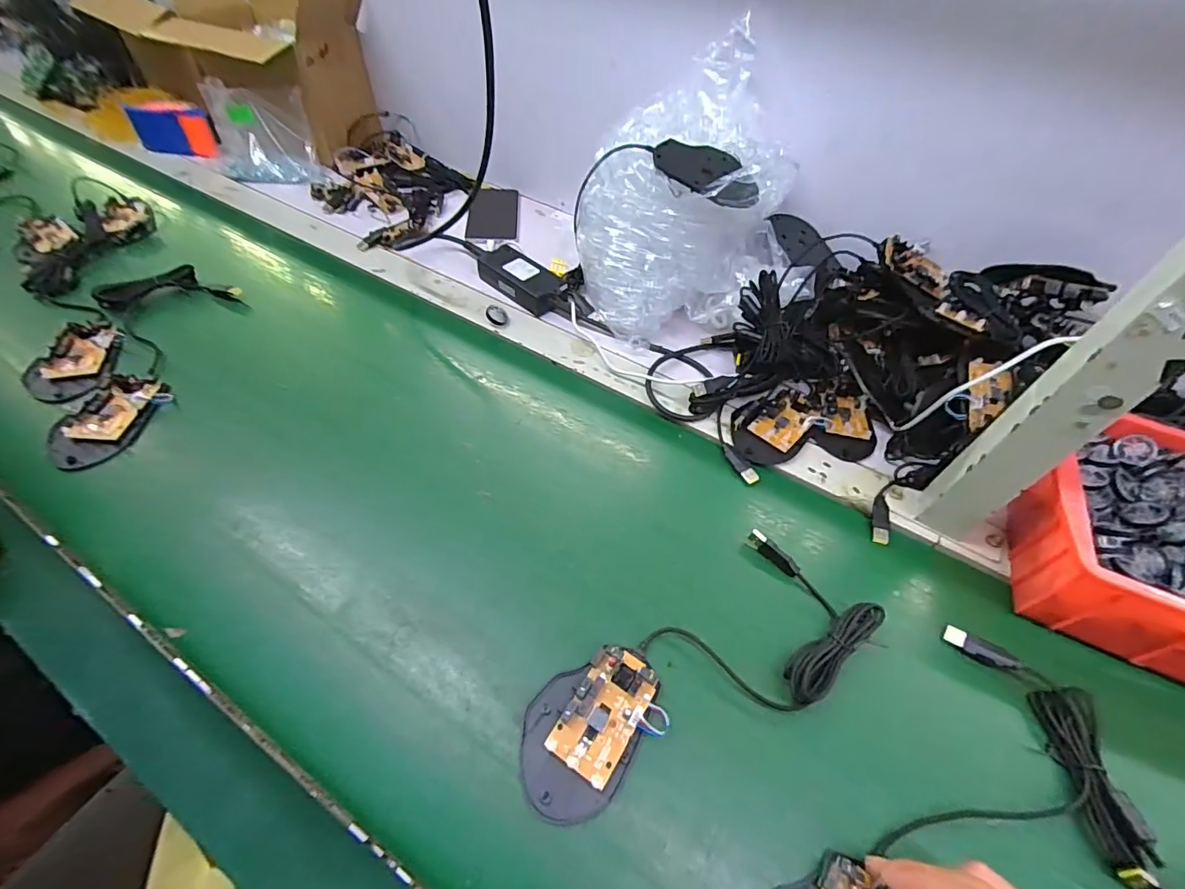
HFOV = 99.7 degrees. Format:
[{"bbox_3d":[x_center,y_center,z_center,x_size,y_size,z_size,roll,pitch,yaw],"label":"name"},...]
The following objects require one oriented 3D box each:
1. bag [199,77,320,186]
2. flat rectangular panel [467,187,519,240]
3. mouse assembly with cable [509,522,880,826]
[{"bbox_3d":[-0.502,-0.463,0.749,0.146,0.102,0.072,-9,55,-12],"label":"bag"},{"bbox_3d":[-0.147,-0.346,0.747,0.071,0.009,0.143,0,54,-5],"label":"flat rectangular panel"},{"bbox_3d":[0.077,0.162,0.349,0.263,0.018,0.111,-29,60,-22],"label":"mouse assembly with cable"}]

